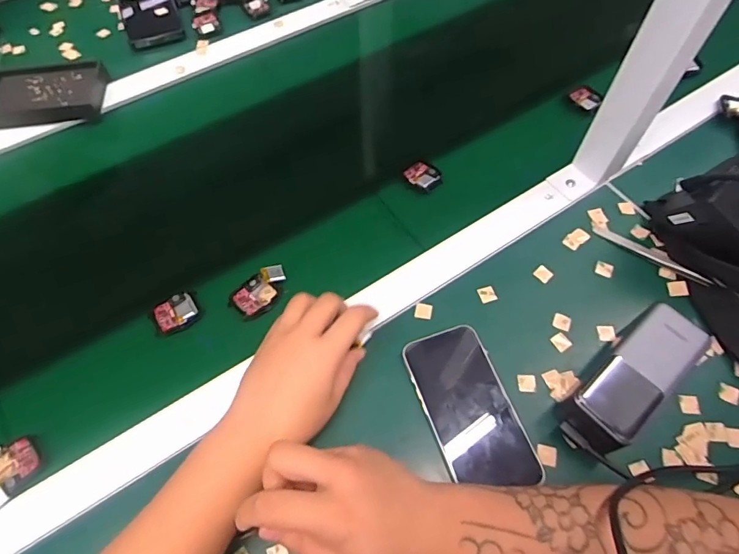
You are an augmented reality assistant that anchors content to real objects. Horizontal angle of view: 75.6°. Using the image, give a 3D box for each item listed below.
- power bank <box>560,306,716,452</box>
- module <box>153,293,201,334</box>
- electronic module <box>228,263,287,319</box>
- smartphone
[{"bbox_3d":[0.219,0.087,0.403,0.133,0.054,0.051,-38,68,-20],"label":"power bank"},{"bbox_3d":[-0.186,0.034,0.459,0.040,0.005,0.035,-30,65,-17],"label":"module"},{"bbox_3d":[-0.106,0.013,0.469,0.058,0.011,0.040,-38,68,-20],"label":"electronic module"},{"bbox_3d":[0.086,0.111,0.408,0.072,0.017,0.135,-17,62,-11],"label":"smartphone"}]

